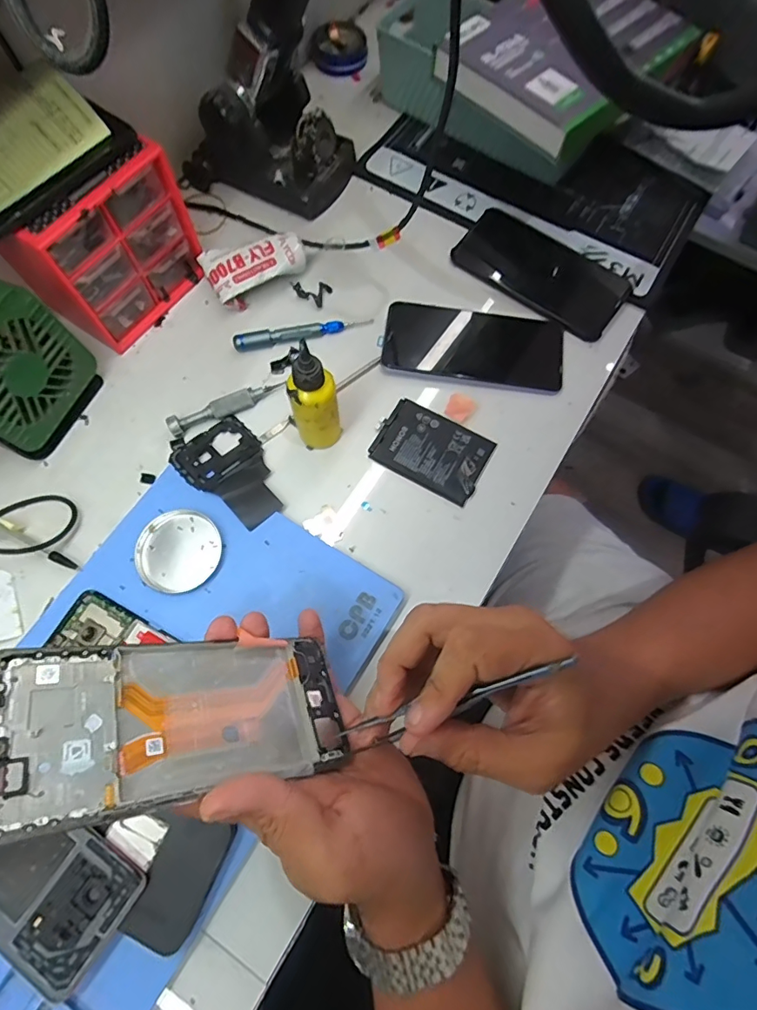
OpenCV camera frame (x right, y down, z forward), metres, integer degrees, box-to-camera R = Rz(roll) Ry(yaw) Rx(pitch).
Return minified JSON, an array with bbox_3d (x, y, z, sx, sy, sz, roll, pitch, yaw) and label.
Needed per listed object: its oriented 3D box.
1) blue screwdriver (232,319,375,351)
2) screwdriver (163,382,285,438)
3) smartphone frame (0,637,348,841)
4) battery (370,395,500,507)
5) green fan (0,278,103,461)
[{"bbox_3d":[-0.069,-0.159,0.451,0.127,0.014,0.015,-12,72,-6],"label":"blue screwdriver"},{"bbox_3d":[-0.131,-0.085,0.420,0.102,0.017,0.015,-25,74,-10],"label":"screwdriver"},{"bbox_3d":[-0.093,0.100,0.235,0.157,0.007,0.073,9,41,-39],"label":"smartphone frame"},{"bbox_3d":[0.045,-0.048,0.416,0.094,0.006,0.065,28,72,8],"label":"battery"},{"bbox_3d":[-0.278,-0.099,0.374,0.042,0.110,0.097,23,72,6],"label":"green fan"}]

